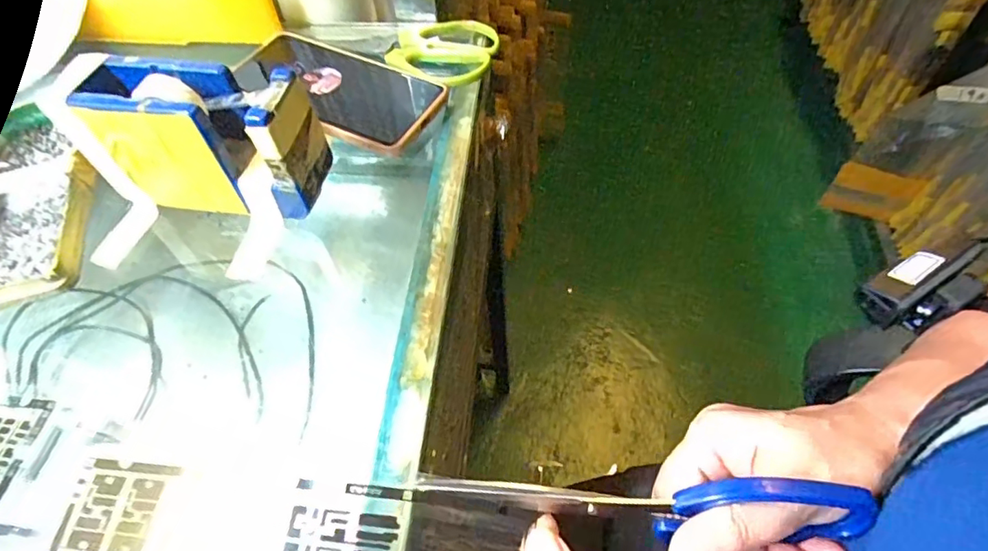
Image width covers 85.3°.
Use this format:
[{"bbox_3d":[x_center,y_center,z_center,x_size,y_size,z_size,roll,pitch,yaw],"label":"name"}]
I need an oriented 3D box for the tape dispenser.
[{"bbox_3d":[-0.169,-0.078,0.316,0.127,0.076,0.050,7,57,8],"label":"tape dispenser"}]

